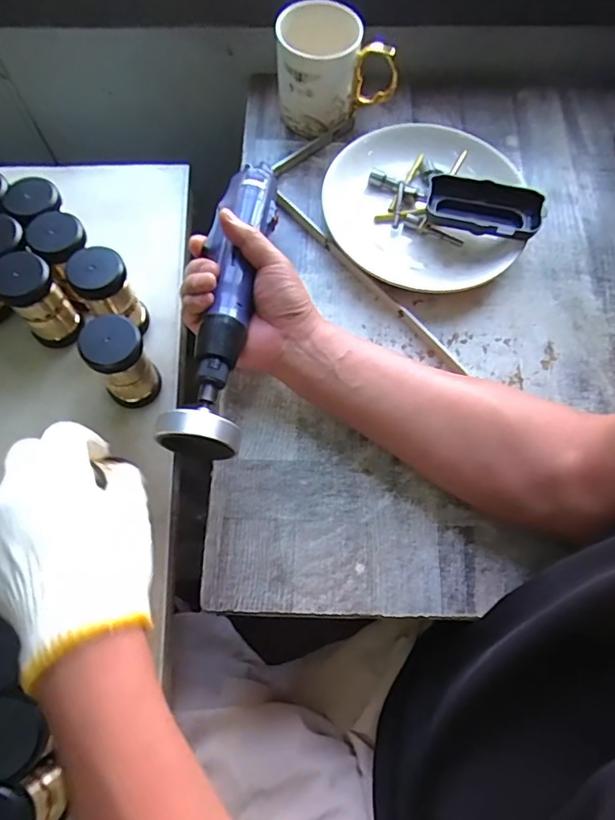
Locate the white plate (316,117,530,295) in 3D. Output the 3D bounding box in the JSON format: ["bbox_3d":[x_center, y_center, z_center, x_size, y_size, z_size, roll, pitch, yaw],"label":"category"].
[{"bbox_3d":[0.115,-0.207,0.507,0.198,0.039,0.179,-3,70,-3],"label":"white plate"}]

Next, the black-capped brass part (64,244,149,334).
[{"bbox_3d":[-0.169,-0.098,0.433,0.043,0.087,0.041,0,70,-1],"label":"black-capped brass part"}]

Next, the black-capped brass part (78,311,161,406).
[{"bbox_3d":[-0.152,-0.037,0.416,0.047,0.091,0.039,-35,74,-13],"label":"black-capped brass part"}]

